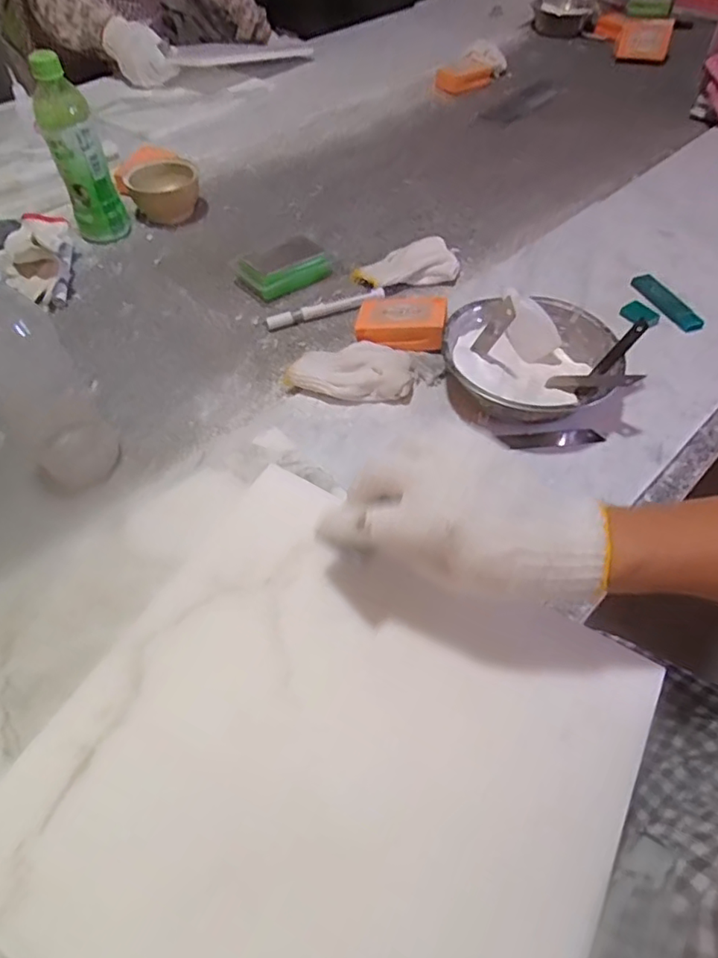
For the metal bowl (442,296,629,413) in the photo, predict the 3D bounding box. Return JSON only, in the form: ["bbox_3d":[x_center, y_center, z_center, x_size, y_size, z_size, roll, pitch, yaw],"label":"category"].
[{"bbox_3d":[0.163,-0.109,0.562,0.160,0.050,0.160,2,52,3],"label":"metal bowl"}]

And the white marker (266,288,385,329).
[{"bbox_3d":[-0.037,-0.196,0.670,0.139,0.019,0.017,-16,54,-10],"label":"white marker"}]

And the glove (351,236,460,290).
[{"bbox_3d":[0.057,-0.262,0.705,0.130,0.024,0.062,-8,53,-5],"label":"glove"}]

